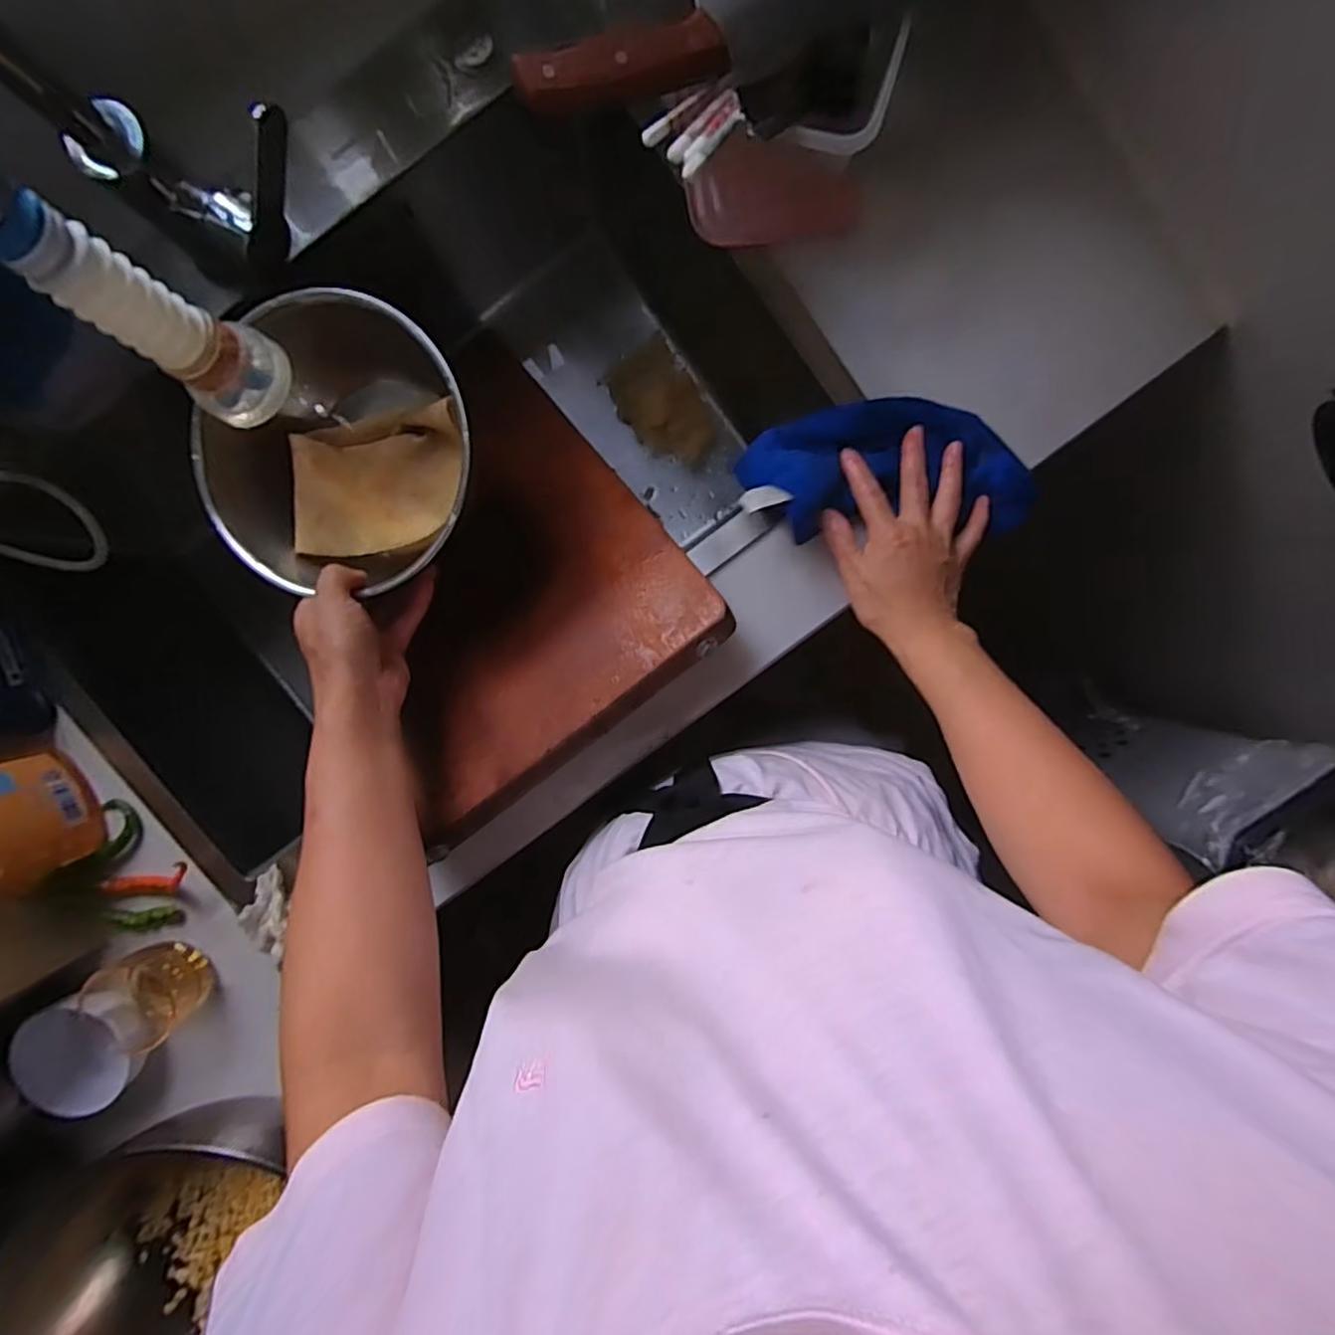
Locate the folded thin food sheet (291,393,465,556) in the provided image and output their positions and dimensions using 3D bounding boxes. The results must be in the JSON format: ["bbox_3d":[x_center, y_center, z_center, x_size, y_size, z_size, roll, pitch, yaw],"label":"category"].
[{"bbox_3d":[-0.211,-0.134,0.469,0.118,0.034,0.098,-6,95,-1],"label":"folded thin food sheet"}]

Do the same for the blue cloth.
[{"bbox_3d":[0.171,-0.154,0.492,0.229,0.037,0.101,-3,95,-5],"label":"blue cloth"}]

